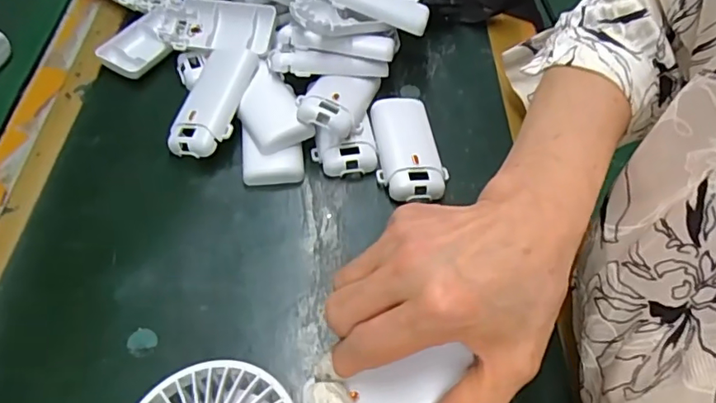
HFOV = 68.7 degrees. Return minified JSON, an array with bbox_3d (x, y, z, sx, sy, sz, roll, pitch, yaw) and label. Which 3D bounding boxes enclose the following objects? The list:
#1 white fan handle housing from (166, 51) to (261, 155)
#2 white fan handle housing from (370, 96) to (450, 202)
[{"bbox_3d":[-0.109,-0.075,0.396,0.049,0.035,0.094,11,55,4],"label":"white fan handle housing"},{"bbox_3d":[0.038,-0.042,0.394,0.048,0.018,0.097,-2,55,-5],"label":"white fan handle housing"}]

